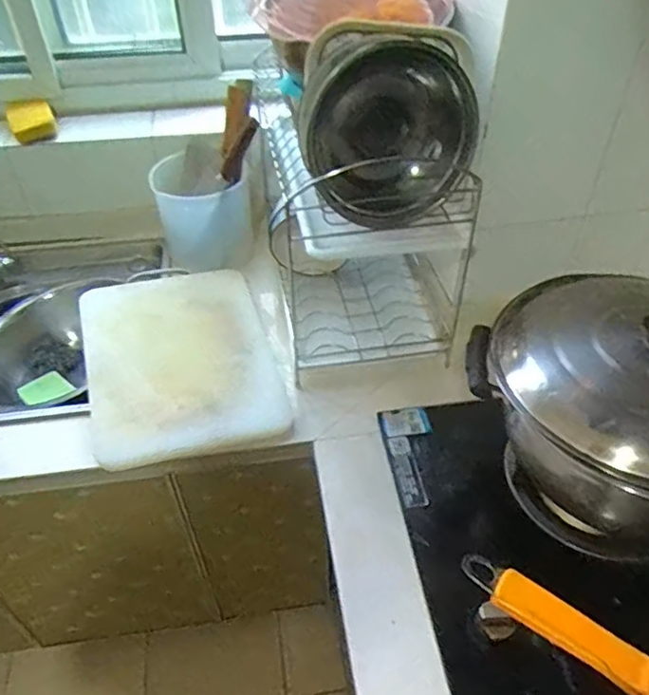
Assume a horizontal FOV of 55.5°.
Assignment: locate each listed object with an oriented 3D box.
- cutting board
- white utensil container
[{"bbox_3d":[-0.219,0.009,0.938,0.267,0.030,0.370,-10,53,-15],"label":"cutting board"},{"bbox_3d":[-0.212,-0.242,1.086,0.160,0.146,0.169,-7,46,-6],"label":"white utensil container"}]

